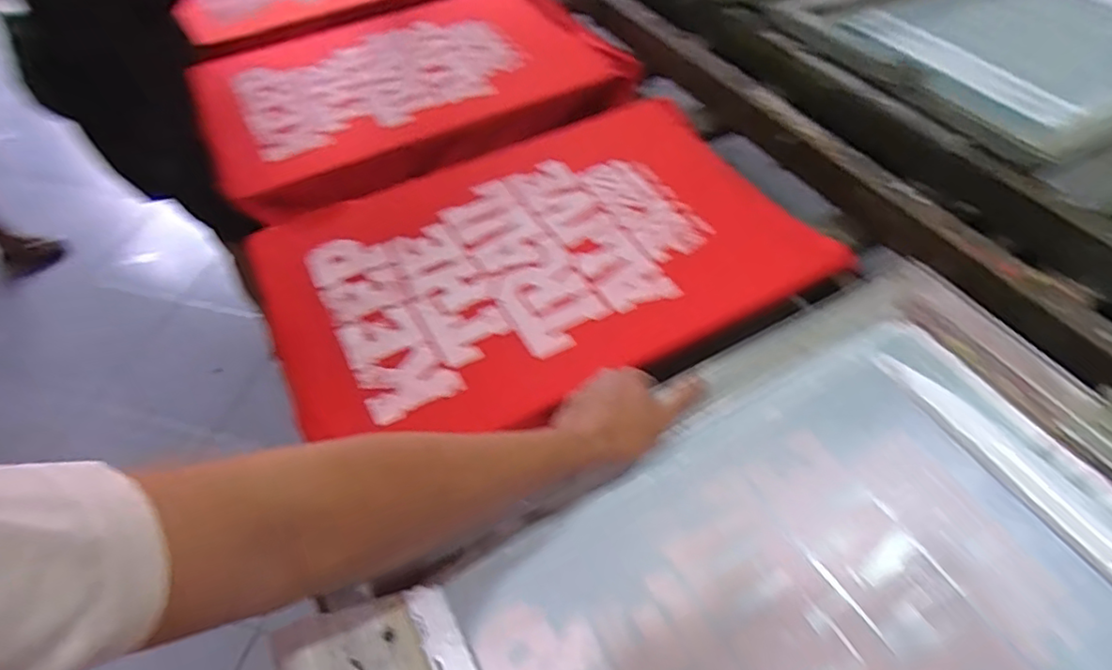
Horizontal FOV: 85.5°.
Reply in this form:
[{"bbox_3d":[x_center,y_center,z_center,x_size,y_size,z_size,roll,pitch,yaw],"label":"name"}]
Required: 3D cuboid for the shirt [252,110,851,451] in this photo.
[{"bbox_3d":[-0.010,-0.101,0.749,0.634,0.053,0.416,-24,55,-15],"label":"shirt"}]

